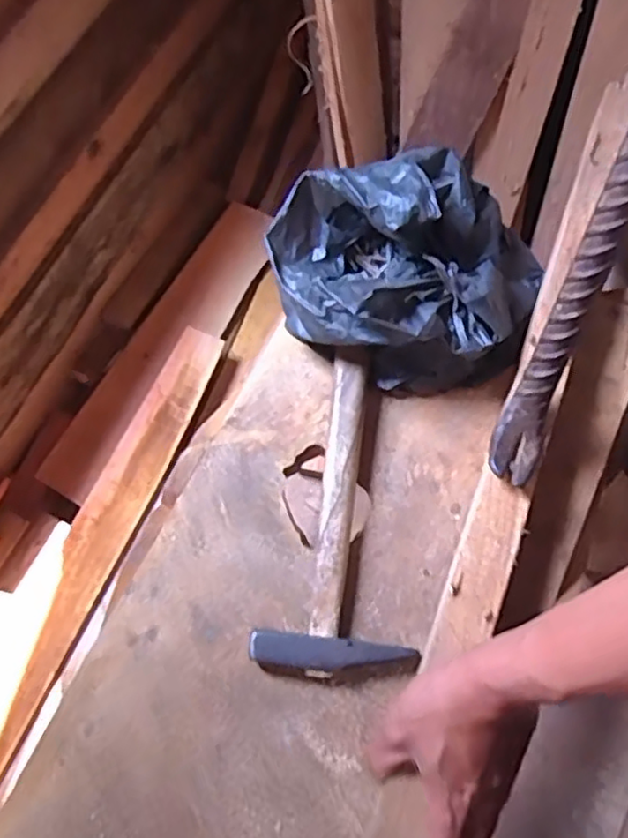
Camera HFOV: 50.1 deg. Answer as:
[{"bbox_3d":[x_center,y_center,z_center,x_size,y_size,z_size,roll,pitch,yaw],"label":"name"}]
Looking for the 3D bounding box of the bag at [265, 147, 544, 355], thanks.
[{"bbox_3d":[0.082,-0.136,0.566,0.231,0.087,0.190,4,70,3],"label":"bag"}]

